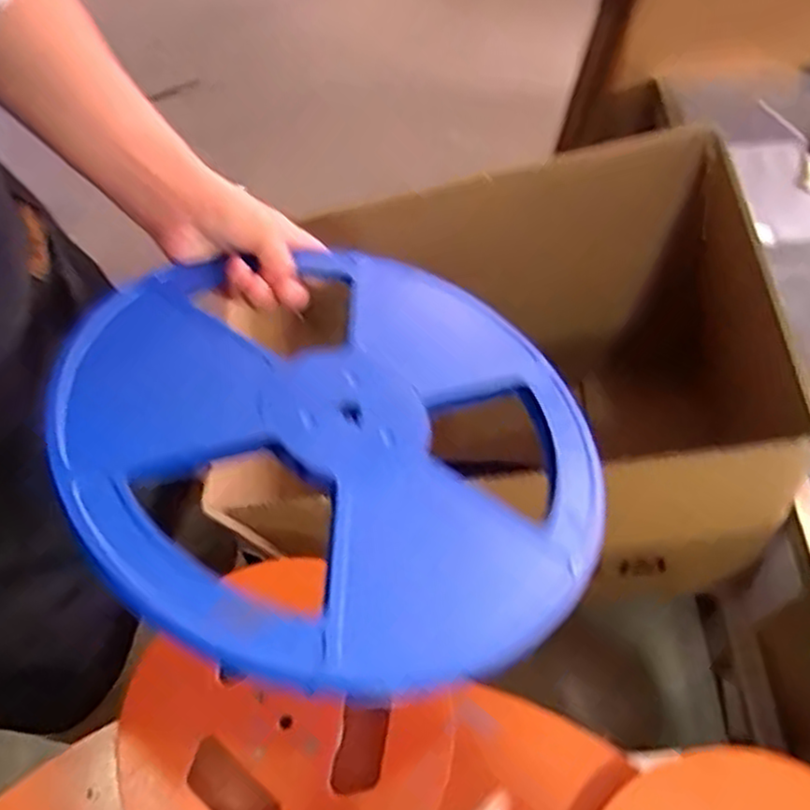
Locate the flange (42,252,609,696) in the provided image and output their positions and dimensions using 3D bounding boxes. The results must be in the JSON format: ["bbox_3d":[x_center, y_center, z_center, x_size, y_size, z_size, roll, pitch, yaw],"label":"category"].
[{"bbox_3d":[-0.034,0.019,0.448,0.317,0.026,0.302,-5,53,-26],"label":"flange"}]

